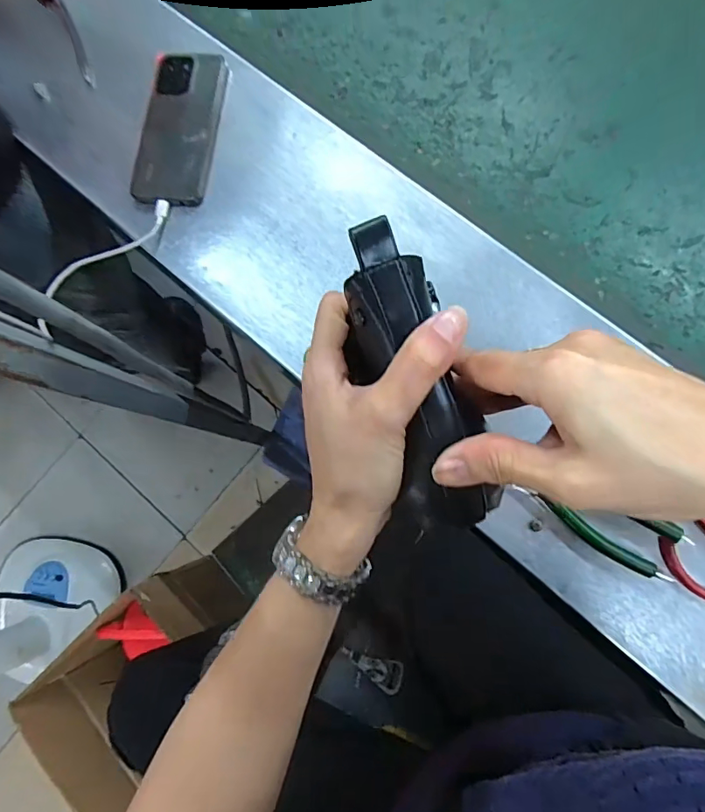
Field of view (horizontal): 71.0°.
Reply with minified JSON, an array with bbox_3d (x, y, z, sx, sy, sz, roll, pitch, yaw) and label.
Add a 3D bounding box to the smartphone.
[{"bbox_3d":[-0.186,-0.298,0.531,0.080,0.012,0.165,9,84,7],"label":"smartphone"}]

